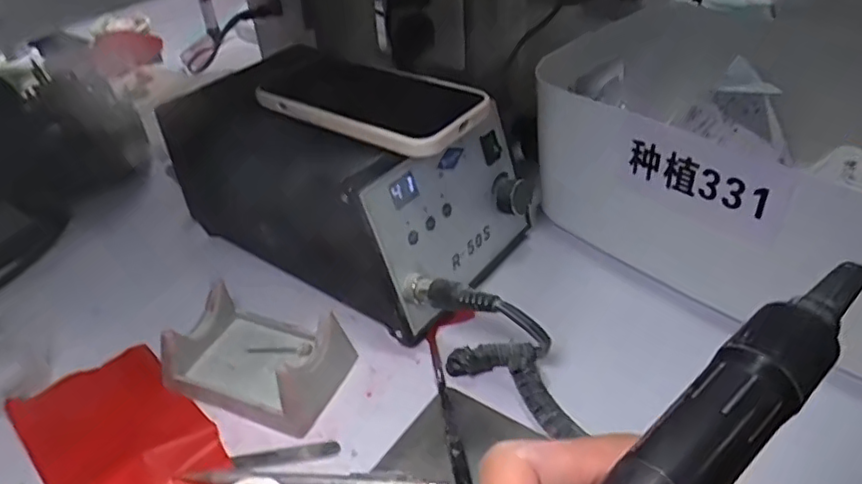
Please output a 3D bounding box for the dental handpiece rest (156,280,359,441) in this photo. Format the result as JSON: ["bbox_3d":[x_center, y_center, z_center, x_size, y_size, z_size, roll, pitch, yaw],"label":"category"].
[{"bbox_3d":[-0.100,0.065,0.370,0.099,0.038,0.063,12,41,19],"label":"dental handpiece rest"}]

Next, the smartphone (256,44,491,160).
[{"bbox_3d":[-0.044,-0.094,0.406,0.156,0.012,0.077,22,45,29],"label":"smartphone"}]

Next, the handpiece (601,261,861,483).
[{"bbox_3d":[0.071,0.058,0.172,0.183,0.017,0.025,-35,49,-24],"label":"handpiece"}]

